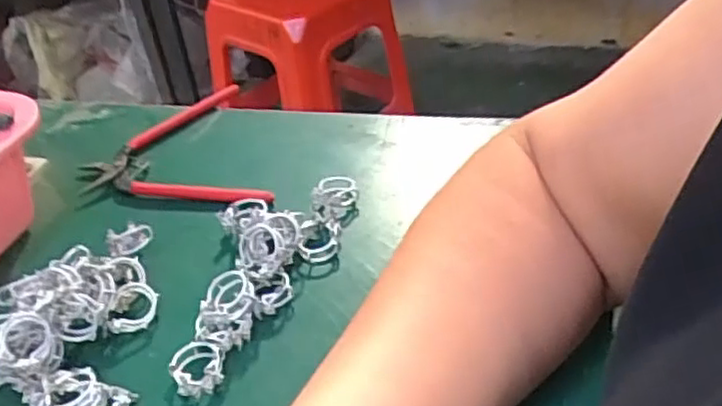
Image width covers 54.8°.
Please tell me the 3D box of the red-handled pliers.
[{"bbox_3d":[-0.137,-0.032,0.496,0.121,0.011,0.160,-16,40,-10],"label":"red-handled pliers"}]

